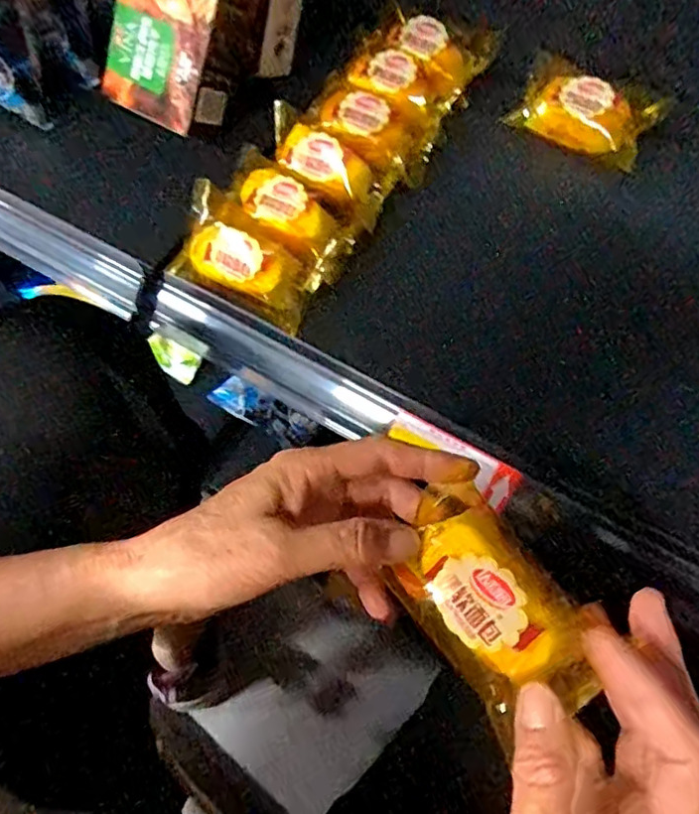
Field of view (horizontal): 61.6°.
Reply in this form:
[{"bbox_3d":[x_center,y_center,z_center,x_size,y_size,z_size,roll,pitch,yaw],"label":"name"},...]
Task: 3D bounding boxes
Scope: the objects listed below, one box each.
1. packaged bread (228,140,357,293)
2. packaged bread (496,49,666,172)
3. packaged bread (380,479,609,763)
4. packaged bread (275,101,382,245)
[{"bbox_3d":[-0.048,-0.148,0.440,0.050,0.029,0.130,-35,69,-16],"label":"packaged bread"},{"bbox_3d":[0.199,-0.251,0.494,0.118,0.040,0.068,28,67,12],"label":"packaged bread"},{"bbox_3d":[0.062,0.086,0.254,0.058,0.023,0.100,-33,69,-15],"label":"packaged bread"},{"bbox_3d":[-0.023,-0.183,0.457,0.056,0.034,0.117,-41,71,-18],"label":"packaged bread"}]

